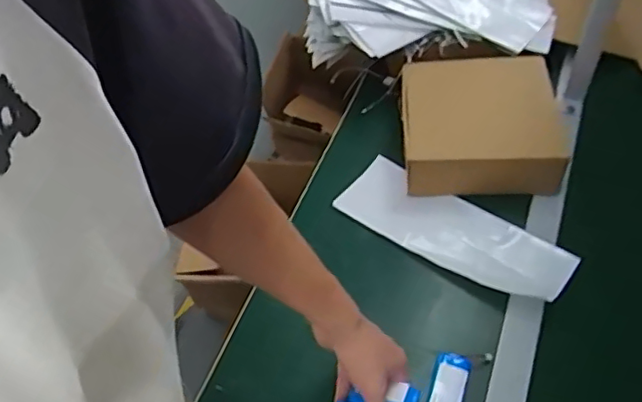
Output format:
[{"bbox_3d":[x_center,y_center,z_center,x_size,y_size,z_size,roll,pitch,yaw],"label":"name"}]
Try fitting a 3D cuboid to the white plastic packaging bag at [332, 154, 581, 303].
[{"bbox_3d":[0.163,0.036,0.761,0.299,0.027,0.104,29,60,25],"label":"white plastic packaging bag"}]

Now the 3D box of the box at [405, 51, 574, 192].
[{"bbox_3d":[0.212,-0.110,0.820,0.198,0.073,0.206,1,52,6],"label":"box"}]

